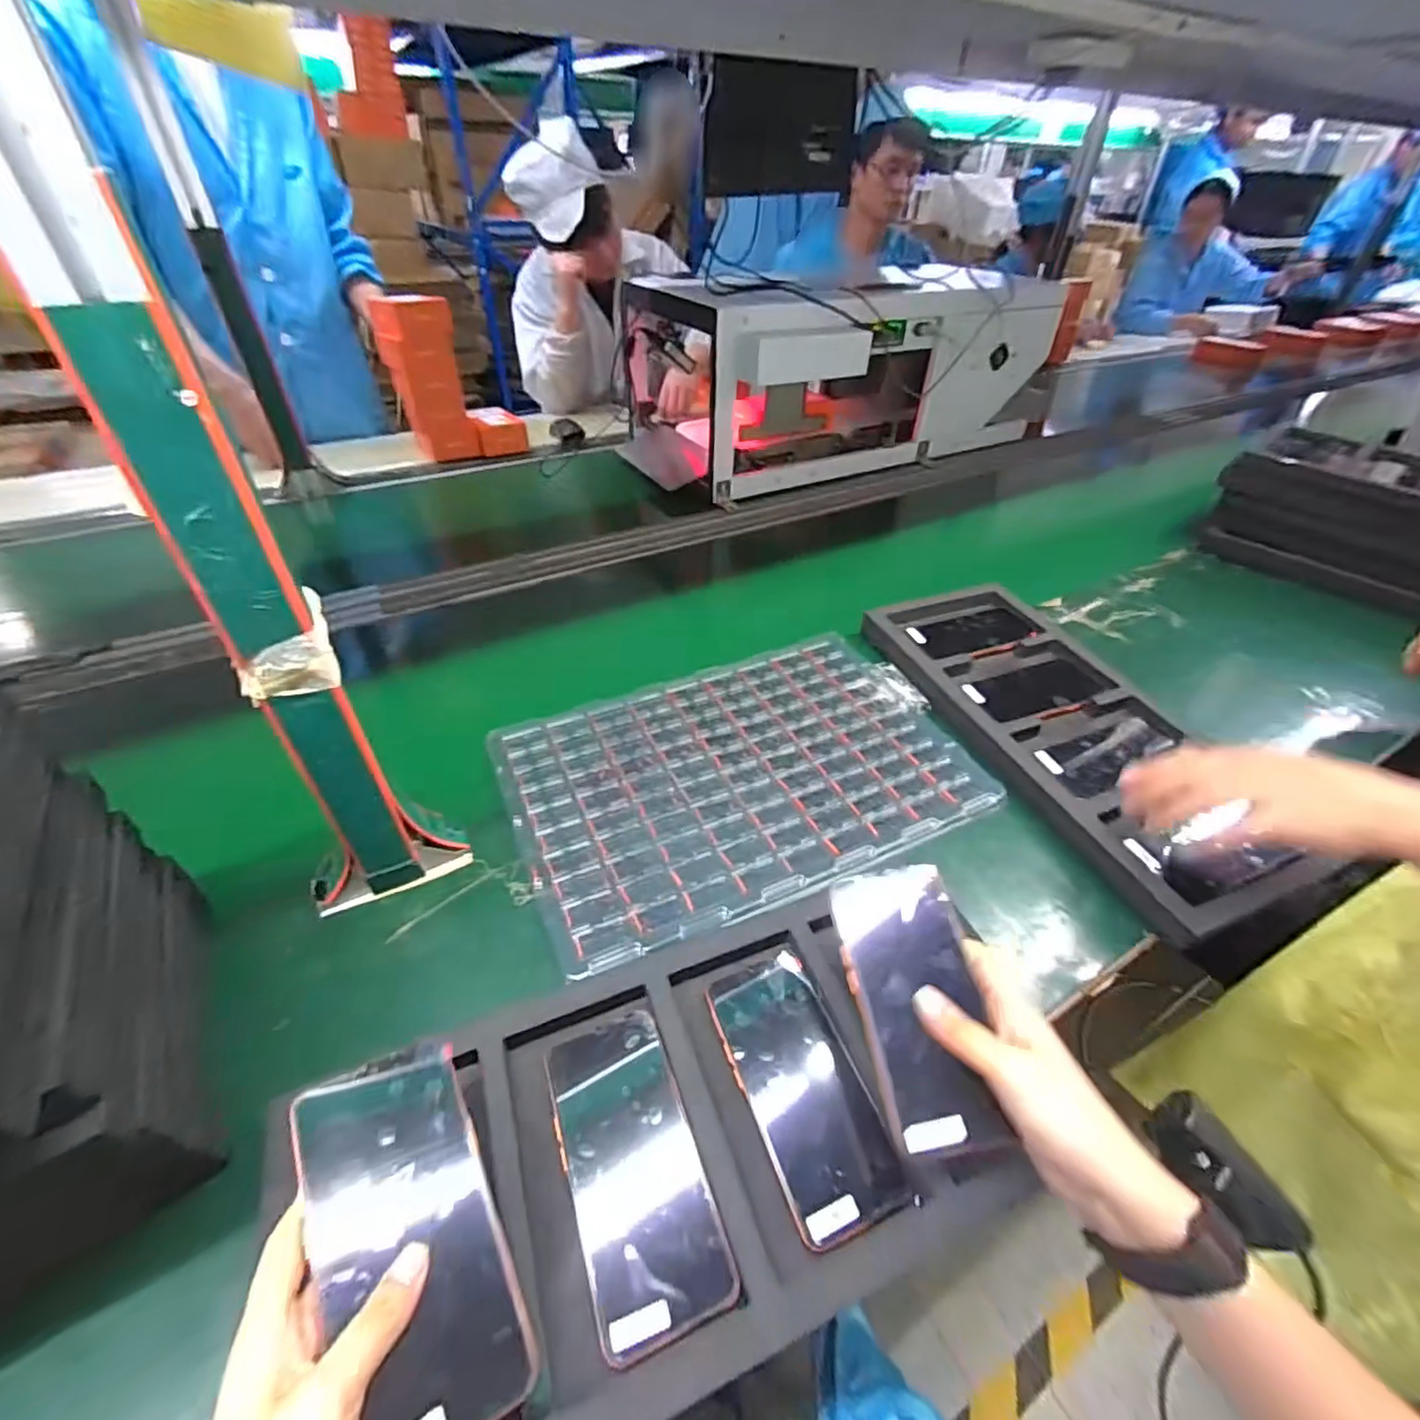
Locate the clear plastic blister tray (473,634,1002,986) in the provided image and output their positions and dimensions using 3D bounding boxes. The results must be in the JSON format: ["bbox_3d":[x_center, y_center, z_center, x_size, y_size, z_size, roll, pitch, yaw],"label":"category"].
[{"bbox_3d":[0.037,0.050,0.638,0.454,0.022,0.294,-16,44,-19],"label":"clear plastic blister tray"}]

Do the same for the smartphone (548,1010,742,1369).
[{"bbox_3d":[-0.047,0.273,0.377,0.076,0.006,0.162,-16,46,-18],"label":"smartphone"}]

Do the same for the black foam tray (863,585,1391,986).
[{"bbox_3d":[0.393,0.023,0.693,0.213,0.048,0.514,-13,45,-17],"label":"black foam tray"}]

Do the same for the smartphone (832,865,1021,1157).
[{"bbox_3d":[0.129,0.180,0.390,0.073,0.015,0.155,-4,60,-3],"label":"smartphone"}]

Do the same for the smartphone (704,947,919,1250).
[{"bbox_3d":[0.059,0.243,0.413,0.072,0.014,0.162,-17,45,-14],"label":"smartphone"}]

